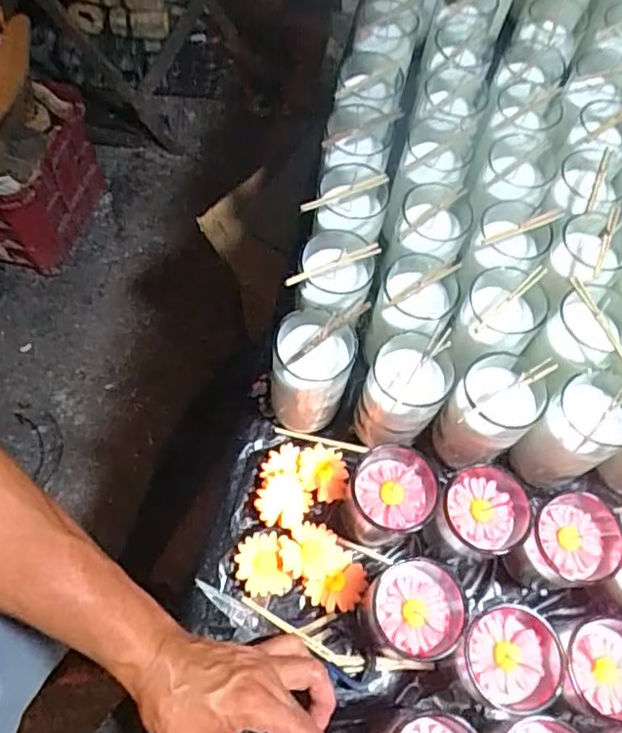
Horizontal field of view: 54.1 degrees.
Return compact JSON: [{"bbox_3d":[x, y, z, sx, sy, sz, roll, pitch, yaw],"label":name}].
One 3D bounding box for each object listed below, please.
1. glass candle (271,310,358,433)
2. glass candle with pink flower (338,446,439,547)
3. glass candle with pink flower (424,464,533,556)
[{"bbox_3d":[-0.001,0.007,0.550,0.066,0.128,0.070,7,65,0],"label":"glass candle"},{"bbox_3d":[0.067,0.114,0.529,0.071,0.072,0.081,31,67,11],"label":"glass candle with pink flower"},{"bbox_3d":[0.144,0.124,0.516,0.073,0.081,0.068,1,65,-3],"label":"glass candle with pink flower"}]

